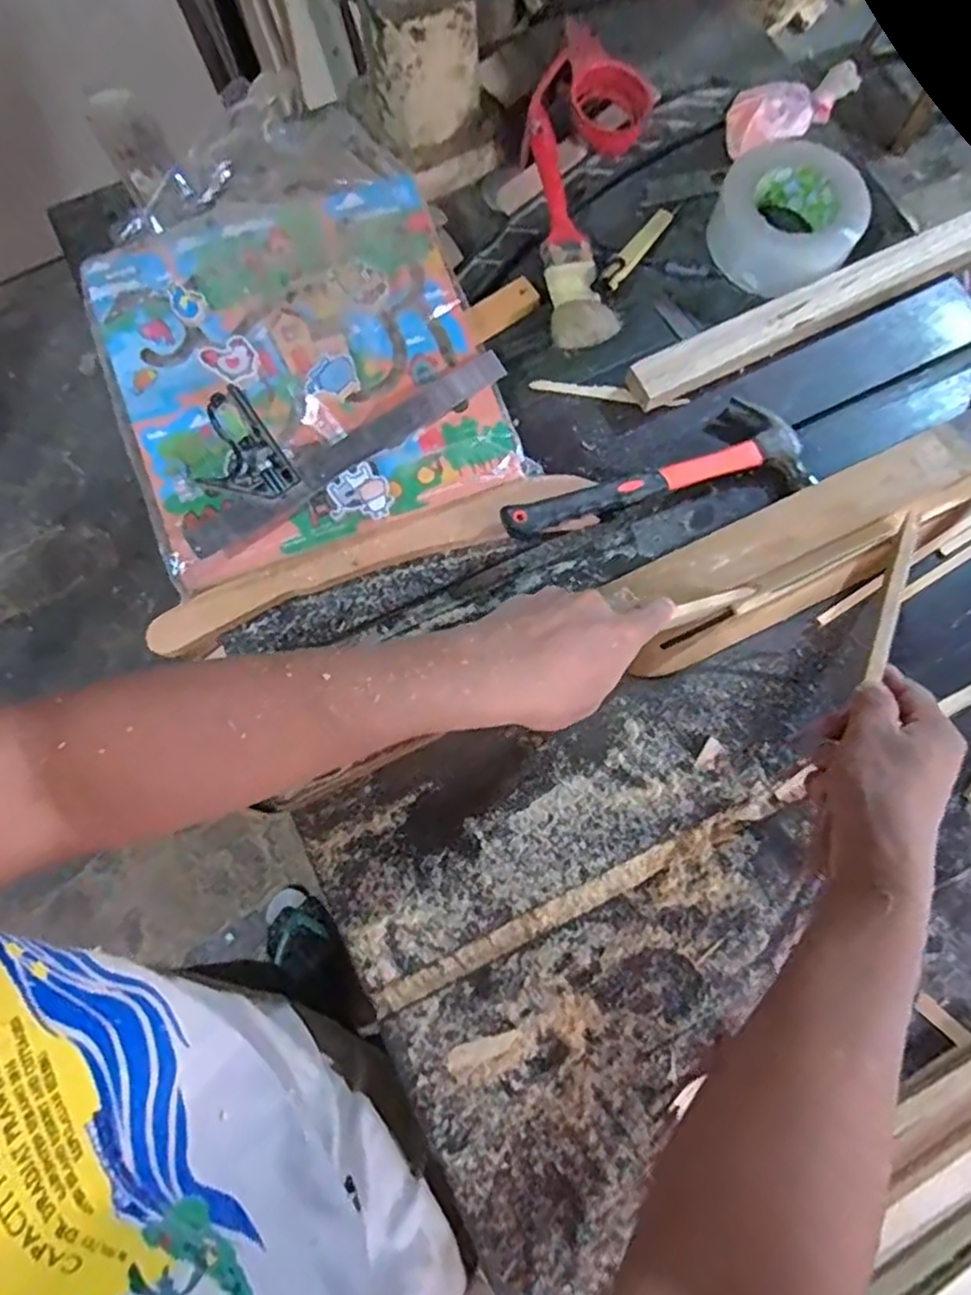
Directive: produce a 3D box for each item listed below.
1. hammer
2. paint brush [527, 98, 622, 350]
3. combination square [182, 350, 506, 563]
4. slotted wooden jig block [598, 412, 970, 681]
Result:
[{"bbox_3d":[0.141,-0.155,0.591,0.264,0.037,0.090,-10,77,-3],"label":"hammer"},{"bbox_3d":[0.072,-0.378,0.620,0.054,0.027,0.214,-13,91,-4],"label":"paint brush"},{"bbox_3d":[-0.127,-0.191,0.572,0.299,0.030,0.100,-32,79,-8],"label":"combination square"},{"bbox_3d":[0.302,-0.102,0.579,0.414,0.049,0.090,-27,78,-5],"label":"slotted wooden jig block"}]

